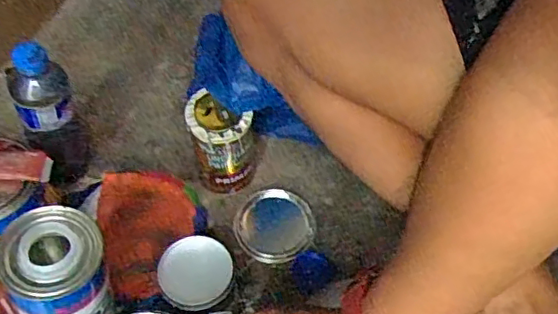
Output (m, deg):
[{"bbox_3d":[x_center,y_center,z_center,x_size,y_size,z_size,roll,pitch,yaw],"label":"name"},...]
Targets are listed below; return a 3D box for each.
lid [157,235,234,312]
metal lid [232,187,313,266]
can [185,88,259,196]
[{"bbox_3d":[-0.084,0.116,0.608,0.074,0.015,0.072,1,56,-1],"label":"lid"},{"bbox_3d":[-0.005,0.082,0.727,0.092,0.007,0.095,1,56,-1],"label":"metal lid"},{"bbox_3d":[-0.069,-0.015,0.718,0.069,0.136,0.071,1,56,-1],"label":"can"}]

